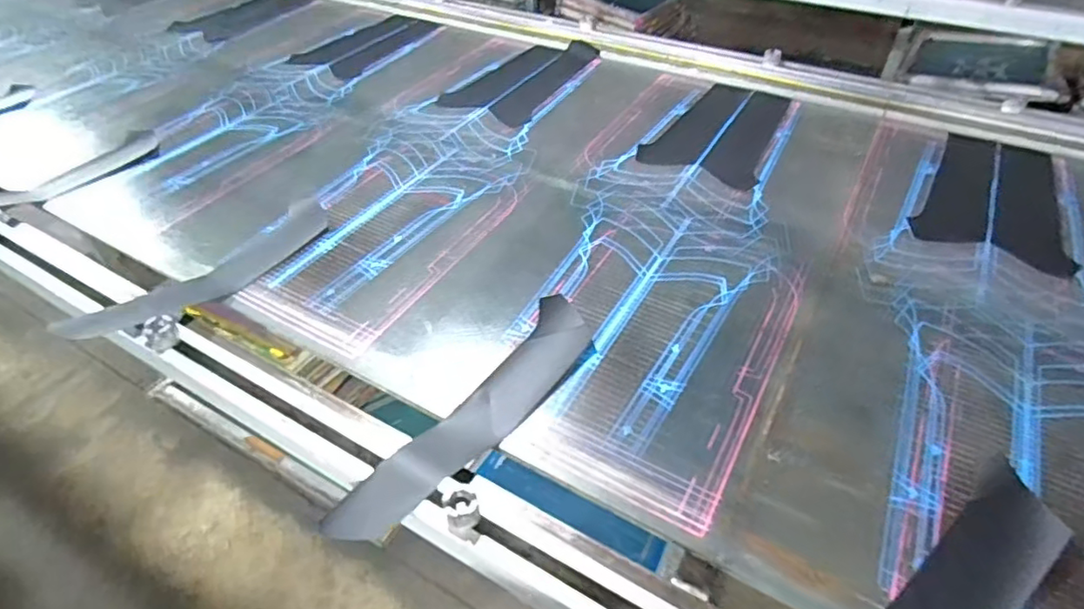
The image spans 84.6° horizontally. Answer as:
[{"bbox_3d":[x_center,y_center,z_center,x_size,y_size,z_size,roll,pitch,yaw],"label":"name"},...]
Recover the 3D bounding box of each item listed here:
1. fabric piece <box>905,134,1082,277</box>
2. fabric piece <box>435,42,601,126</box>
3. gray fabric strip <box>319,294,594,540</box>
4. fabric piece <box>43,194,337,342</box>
[{"bbox_3d":[0.791,-0.195,1.033,0.210,0.019,0.392,25,51,21],"label":"fabric piece"},{"bbox_3d":[-0.040,-0.546,1.407,0.217,0.015,0.430,23,50,19],"label":"fabric piece"},{"bbox_3d":[-0.067,0.124,0.720,0.091,0.022,0.419,29,52,23],"label":"gray fabric strip"},{"bbox_3d":[-0.478,-0.057,0.885,0.099,0.048,0.400,25,50,21],"label":"fabric piece"}]

